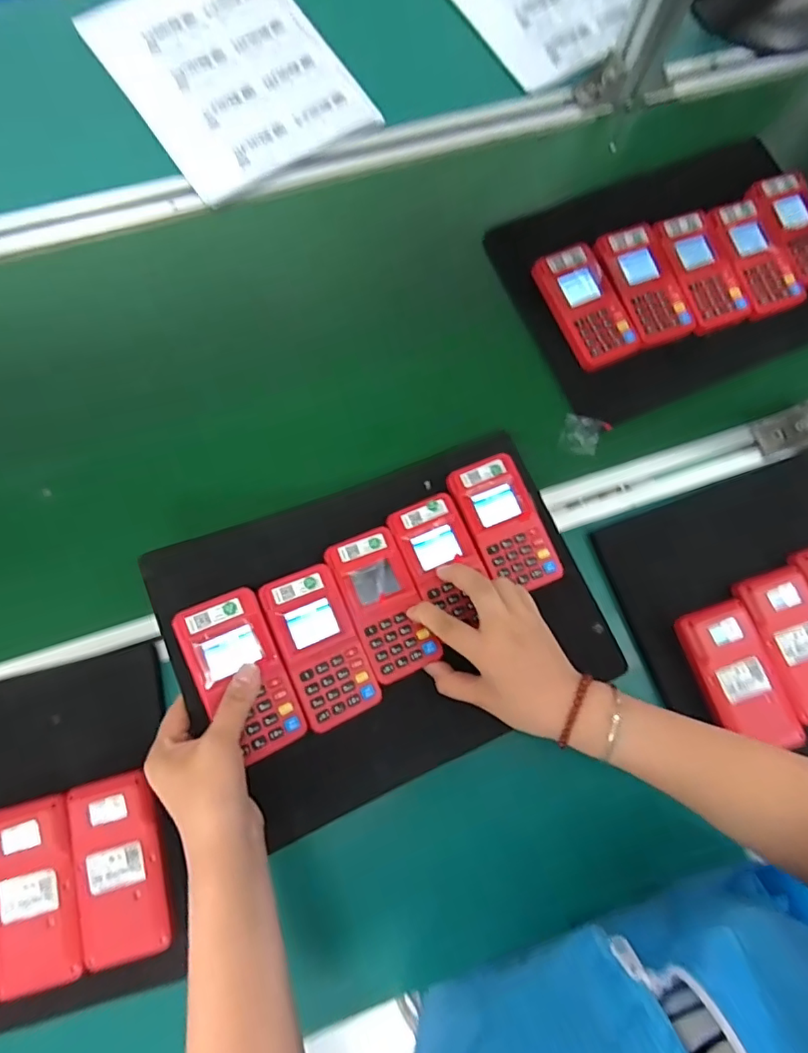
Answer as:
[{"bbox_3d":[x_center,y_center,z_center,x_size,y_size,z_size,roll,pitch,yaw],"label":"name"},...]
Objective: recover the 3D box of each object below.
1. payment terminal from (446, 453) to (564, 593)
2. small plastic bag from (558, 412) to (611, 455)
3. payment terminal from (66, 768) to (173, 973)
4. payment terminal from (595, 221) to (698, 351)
[{"bbox_3d":[0.090,0.000,0.479,0.063,0.027,0.123,-23,79,-4],"label":"payment terminal"},{"bbox_3d":[0.177,-0.090,0.522,0.043,0.010,0.035,21,103,32],"label":"small plastic bag"},{"bbox_3d":[-0.217,0.257,0.400,0.063,0.013,0.125,-16,79,-3],"label":"payment terminal"},{"bbox_3d":[0.242,-0.244,0.531,0.066,0.015,0.122,-20,79,-4],"label":"payment terminal"}]

